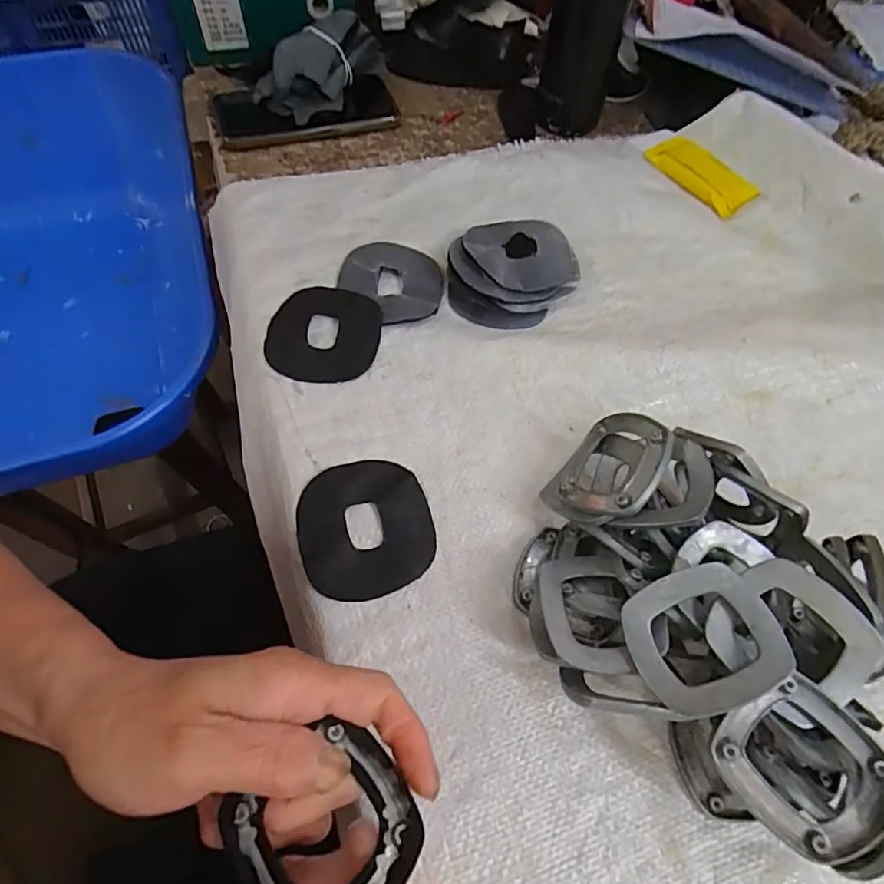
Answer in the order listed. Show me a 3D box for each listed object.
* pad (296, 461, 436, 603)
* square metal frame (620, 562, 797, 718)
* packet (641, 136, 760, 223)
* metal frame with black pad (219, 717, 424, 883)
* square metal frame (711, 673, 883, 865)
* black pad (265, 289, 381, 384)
[{"bbox_3d":[-0.044,0.049,0.310,0.075,0.005,0.079,-12,62,-10],"label":"pad"},{"bbox_3d":[0.115,0.086,0.236,0.062,0.008,0.055,-24,58,4],"label":"square metal frame"},{"bbox_3d":[0.232,-0.242,0.481,0.049,0.008,0.099,-32,67,-19],"label":"packet"},{"bbox_3d":[-0.039,0.133,0.182,0.058,0.009,0.053,-33,67,-19],"label":"metal frame with black pad"},{"bbox_3d":[0.146,0.130,0.215,0.057,0.015,0.057,-25,65,-16],"label":"square metal frame"},{"bbox_3d":[-0.082,-0.077,0.375,0.075,0.005,0.080,4,61,-1],"label":"black pad"}]

